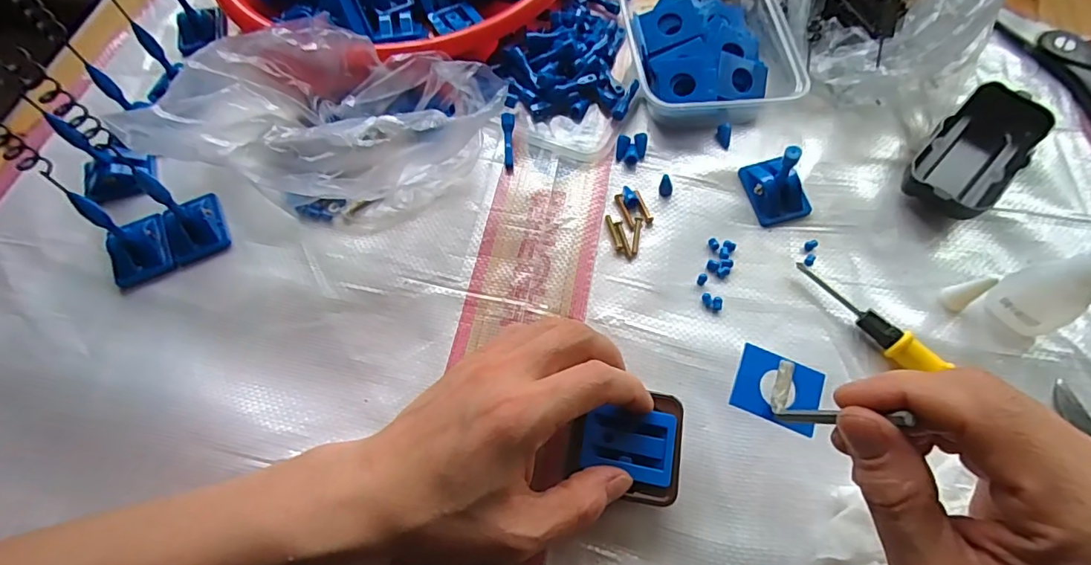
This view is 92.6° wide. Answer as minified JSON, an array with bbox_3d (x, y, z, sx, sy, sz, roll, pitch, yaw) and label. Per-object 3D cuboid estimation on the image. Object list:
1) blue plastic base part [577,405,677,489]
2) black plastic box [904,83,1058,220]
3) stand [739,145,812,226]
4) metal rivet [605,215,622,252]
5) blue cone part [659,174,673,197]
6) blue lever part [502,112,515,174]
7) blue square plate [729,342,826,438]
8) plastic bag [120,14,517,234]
[{"bbox_3d":[0.041,0.079,0.258,0.044,0.005,0.034,10,65,5],"label":"blue plastic base part"},{"bbox_3d":[0.280,-0.085,0.340,0.052,0.027,0.100,40,71,17],"label":"black plastic box"},{"bbox_3d":[0.150,-0.069,0.330,0.033,0.044,0.045,-17,66,-7],"label":"stand"},{"bbox_3d":[0.045,-0.033,0.338,0.004,0.004,0.027,-14,65,-6],"label":"metal rivet"},{"bbox_3d":[0.081,-0.065,0.347,0.009,0.014,0.009,0,65,1],"label":"blue cone part"},{"bbox_3d":[-0.026,-0.099,0.366,0.009,0.005,0.045,-2,83,0],"label":"blue lever part"},{"bbox_3d":[0.109,0.050,0.245,0.038,0.004,0.032,21,72,16],"label":"blue square plate"},{"bbox_3d":[-0.131,-0.101,0.334,0.193,0.076,0.127,17,66,9],"label":"plastic bag"}]

